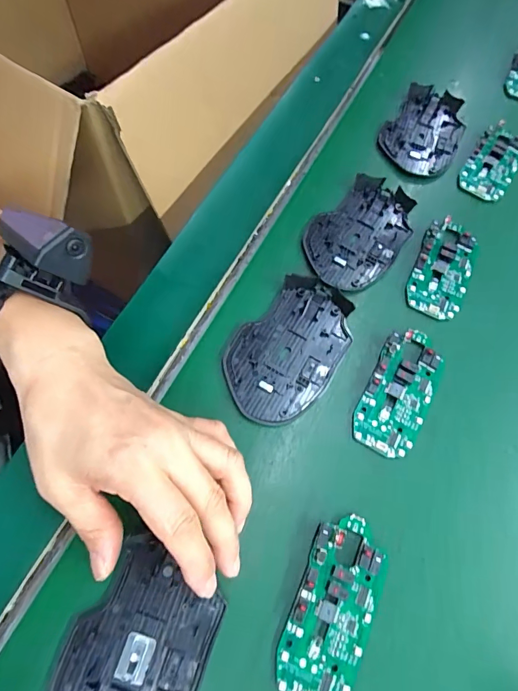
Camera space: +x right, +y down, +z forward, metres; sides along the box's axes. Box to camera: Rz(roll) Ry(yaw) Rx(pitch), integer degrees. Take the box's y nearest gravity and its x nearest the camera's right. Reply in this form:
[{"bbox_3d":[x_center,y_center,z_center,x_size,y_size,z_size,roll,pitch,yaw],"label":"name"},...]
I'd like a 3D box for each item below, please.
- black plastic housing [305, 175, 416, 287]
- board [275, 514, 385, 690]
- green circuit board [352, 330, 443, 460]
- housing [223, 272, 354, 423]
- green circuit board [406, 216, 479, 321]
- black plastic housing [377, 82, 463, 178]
[{"bbox_3d":[0.087,-0.097,0.331,0.112,0.008,0.071,-43,75,-14],"label":"black plastic housing"},{"bbox_3d":[0.045,0.153,0.230,0.046,0.015,0.096,22,71,8],"label":"board"},{"bbox_3d":[0.101,0.033,0.282,0.044,0.010,0.093,27,72,9],"label":"green circuit board"},{"bbox_3d":[0.024,0.002,0.292,0.072,0.006,0.116,38,74,13],"label":"housing"},{"bbox_3d":[0.154,-0.066,0.324,0.045,0.007,0.093,23,71,8],"label":"green circuit board"},{"bbox_3d":[0.168,-0.218,0.397,0.073,0.017,0.107,28,72,10],"label":"black plastic housing"}]

